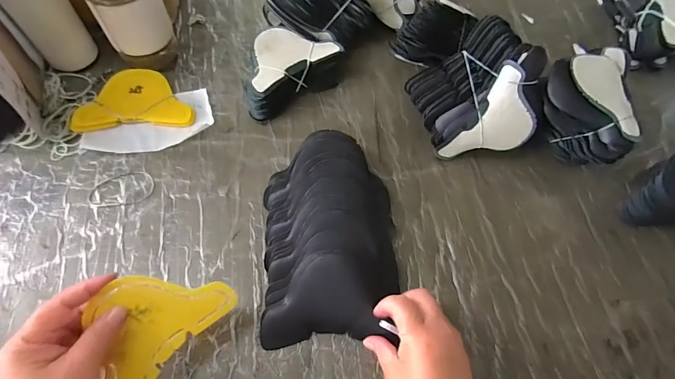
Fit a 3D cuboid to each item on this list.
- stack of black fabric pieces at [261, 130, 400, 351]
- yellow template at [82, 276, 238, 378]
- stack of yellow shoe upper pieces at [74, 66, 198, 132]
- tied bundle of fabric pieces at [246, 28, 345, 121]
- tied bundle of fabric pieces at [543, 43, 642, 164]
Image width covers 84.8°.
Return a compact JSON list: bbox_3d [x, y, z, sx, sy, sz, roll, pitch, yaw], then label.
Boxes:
[{"bbox_3d":[-0.007,0.046,0.406,0.144,0.051,0.217,-1,65,-4],"label":"stack of black fabric pieces"},{"bbox_3d":[-0.165,0.116,0.318,0.132,0.010,0.086,-45,100,-10],"label":"yellow template"},{"bbox_3d":[-0.262,-0.121,0.486,0.137,0.014,0.096,-5,66,-6],"label":"stack of yellow shoe upper pieces"},{"bbox_3d":[-0.058,-0.151,0.501,0.119,0.049,0.121,7,65,0],"label":"tied bundle of fabric pieces"},{"bbox_3d":[0.321,-0.107,0.469,0.125,0.100,0.126,40,69,14],"label":"tied bundle of fabric pieces"}]

